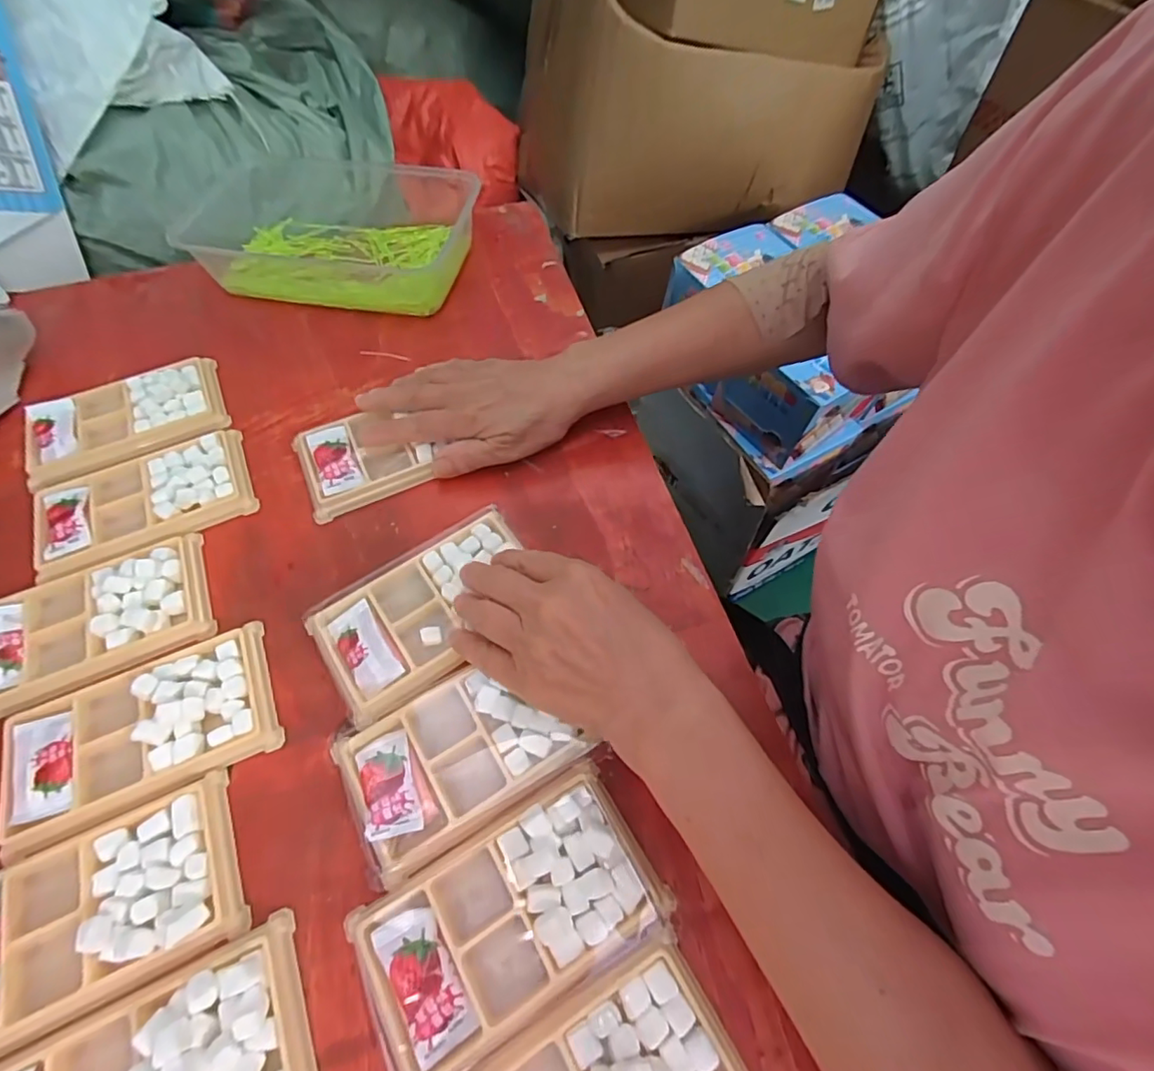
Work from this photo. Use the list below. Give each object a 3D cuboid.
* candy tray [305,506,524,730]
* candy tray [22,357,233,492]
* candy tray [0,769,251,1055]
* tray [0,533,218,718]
[{"bbox_3d":[-0.091,0.043,0.343,0.134,0.016,0.079,-33,65,-19],"label":"candy tray"},{"bbox_3d":[-0.342,-0.090,0.422,0.134,0.016,0.085,-23,63,-14],"label":"candy tray"},{"bbox_3d":[-0.233,0.179,0.263,0.129,0.014,0.076,-23,63,-14],"label":"candy tray"},{"bbox_3d":[-0.300,0.053,0.340,0.133,0.019,0.080,-24,63,-14],"label":"tray"}]

